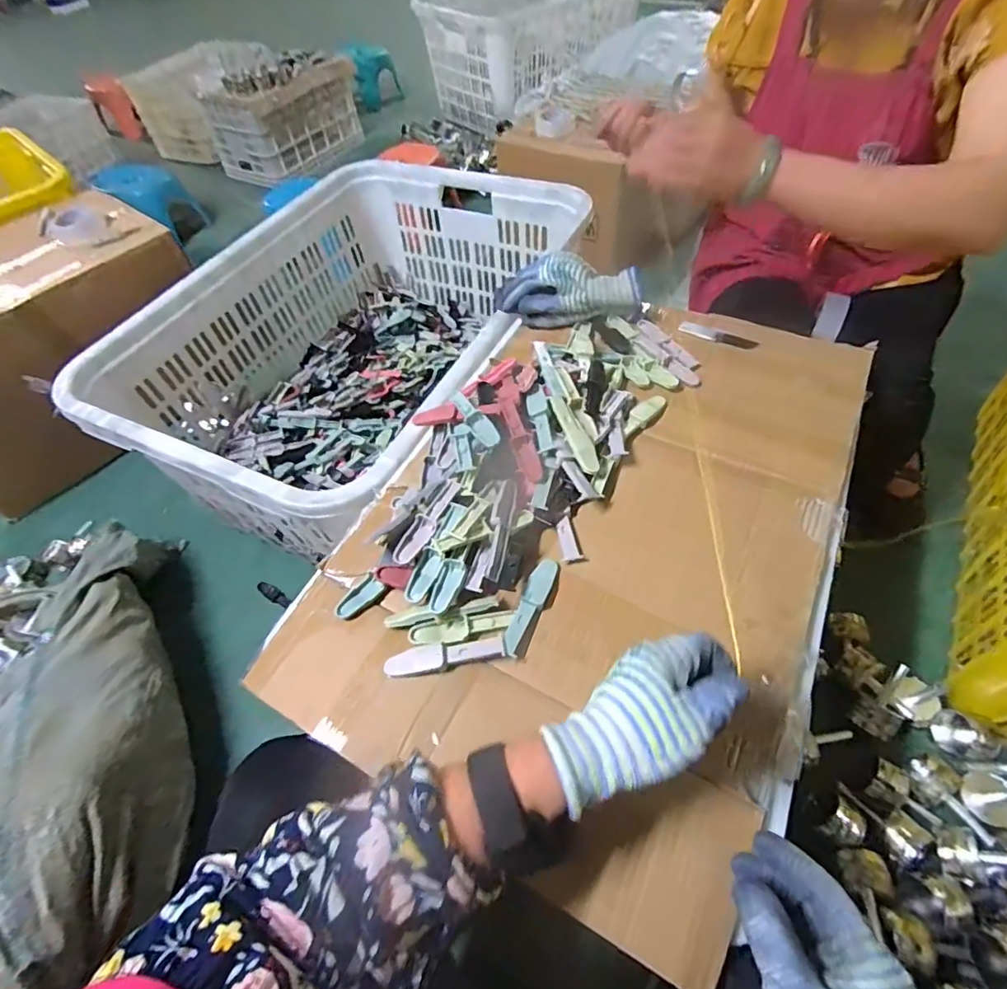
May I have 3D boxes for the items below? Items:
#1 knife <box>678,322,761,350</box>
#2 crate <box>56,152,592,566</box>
[{"bbox_3d":[0.281,-0.208,0.684,0.099,0.012,0.017,19,58,18],"label":"knife"},{"bbox_3d":[-0.228,-0.264,0.976,0.566,0.316,0.812,20,58,18],"label":"crate"}]

